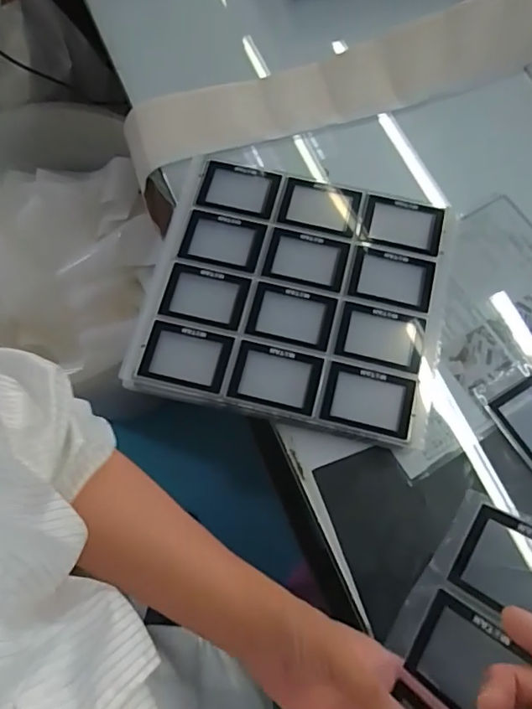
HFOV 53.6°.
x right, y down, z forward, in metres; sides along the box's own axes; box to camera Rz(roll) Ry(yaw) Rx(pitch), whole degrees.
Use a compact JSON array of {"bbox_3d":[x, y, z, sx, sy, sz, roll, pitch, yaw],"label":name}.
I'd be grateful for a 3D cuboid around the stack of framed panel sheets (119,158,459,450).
[{"bbox_3d":[0.033,-0.060,0.571,0.303,0.046,0.270,13,72,4],"label":"stack of framed panel sheets"}]

